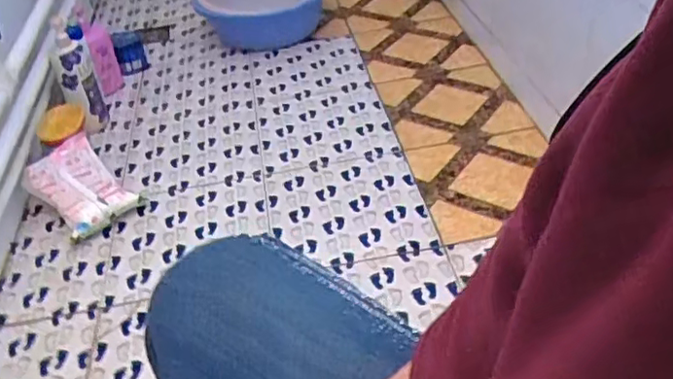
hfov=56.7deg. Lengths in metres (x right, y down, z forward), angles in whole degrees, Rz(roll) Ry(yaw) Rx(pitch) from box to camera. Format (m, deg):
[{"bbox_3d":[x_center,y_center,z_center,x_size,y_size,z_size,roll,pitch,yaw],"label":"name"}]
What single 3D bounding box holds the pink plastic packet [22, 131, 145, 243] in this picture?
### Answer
[{"bbox_3d":[-0.514,-0.003,1.264,0.192,0.101,0.159,25,48,33],"label":"pink plastic packet"}]

